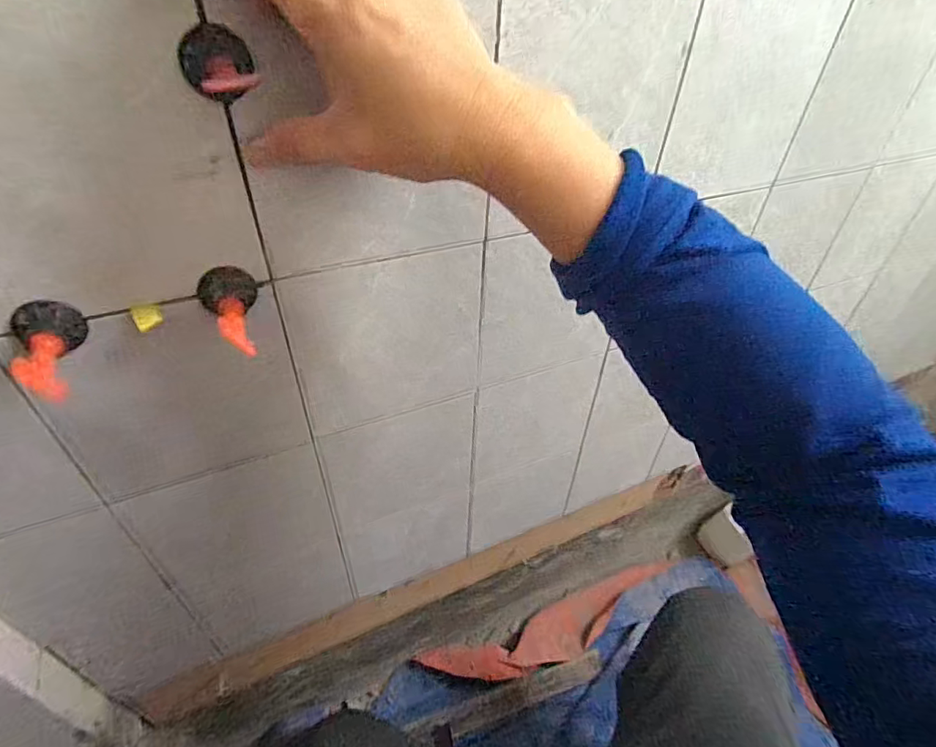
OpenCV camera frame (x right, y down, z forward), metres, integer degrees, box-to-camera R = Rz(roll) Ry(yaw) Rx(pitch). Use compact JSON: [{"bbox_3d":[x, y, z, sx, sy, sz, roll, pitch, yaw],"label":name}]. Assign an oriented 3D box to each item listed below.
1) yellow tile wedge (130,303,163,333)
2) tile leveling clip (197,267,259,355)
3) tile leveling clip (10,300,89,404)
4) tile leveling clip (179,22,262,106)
[{"bbox_3d":[-0.182,-0.033,0.288,0.014,0.007,0.020,-26,49,-28],"label":"yellow tile wedge"},{"bbox_3d":[-0.133,-0.034,0.289,0.031,0.026,0.060,-18,45,-21],"label":"tile leveling clip"},{"bbox_3d":[-0.217,-0.013,0.264,0.031,0.027,0.052,-22,47,-25],"label":"tile leveling clip"},{"bbox_3d":[-0.115,-0.141,0.234,0.032,0.031,0.027,-12,44,-16],"label":"tile leveling clip"}]

